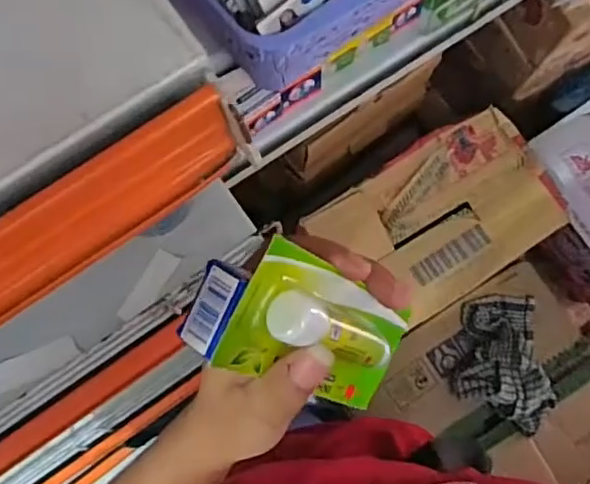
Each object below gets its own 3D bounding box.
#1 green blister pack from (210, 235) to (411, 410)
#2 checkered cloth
[{"bbox_3d":[0.014,0.037,0.237,0.022,0.095,0.046,10,75,43],"label":"green blister pack"},{"bbox_3d":[0.351,0.188,0.997,0.149,0.070,0.208,11,78,3],"label":"checkered cloth"}]

